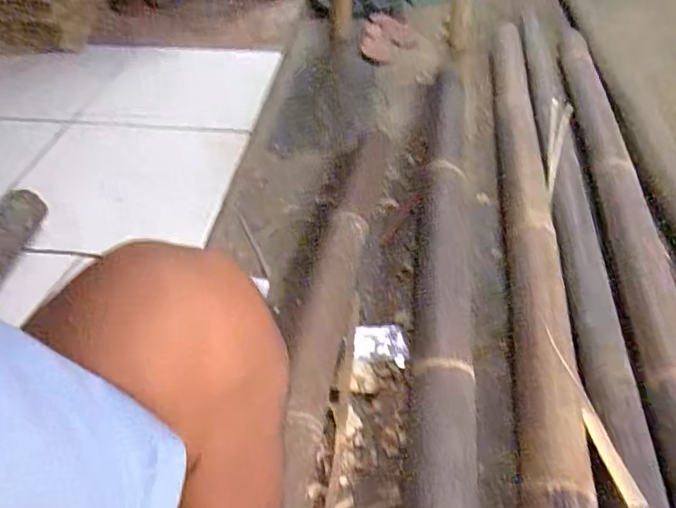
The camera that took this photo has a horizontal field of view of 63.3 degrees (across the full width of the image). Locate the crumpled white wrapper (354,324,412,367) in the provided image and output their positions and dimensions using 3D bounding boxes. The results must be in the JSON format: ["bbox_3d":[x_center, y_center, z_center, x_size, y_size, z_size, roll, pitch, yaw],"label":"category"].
[{"bbox_3d":[0.063,0.133,0.811,0.086,0.005,0.071,5,46,-15],"label":"crumpled white wrapper"}]

